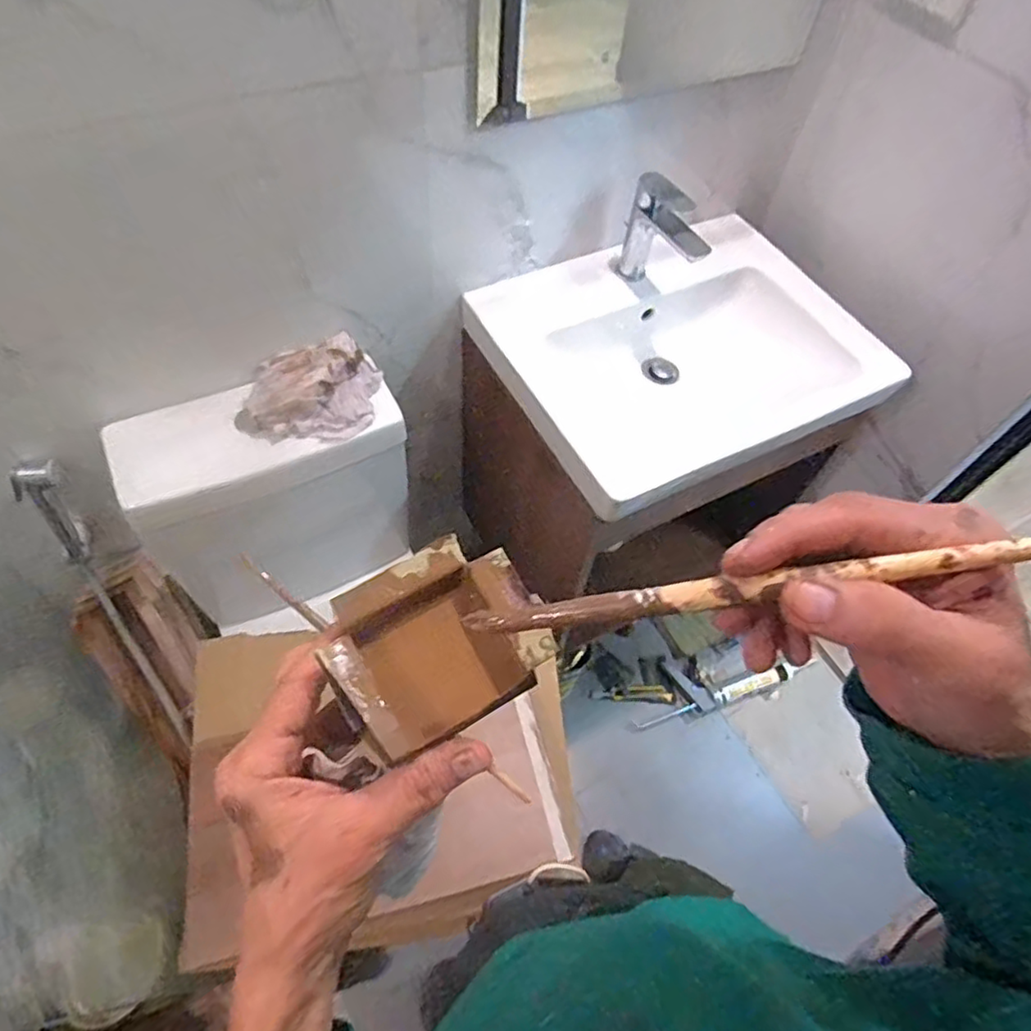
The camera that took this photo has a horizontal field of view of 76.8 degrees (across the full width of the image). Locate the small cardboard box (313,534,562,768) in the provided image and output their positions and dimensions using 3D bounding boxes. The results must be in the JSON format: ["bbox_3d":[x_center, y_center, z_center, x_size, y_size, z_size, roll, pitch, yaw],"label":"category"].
[{"bbox_3d":[-0.036,0.055,0.288,0.088,0.028,0.076,-26,63,-20],"label":"small cardboard box"}]

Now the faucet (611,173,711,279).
[{"bbox_3d":[0.220,-0.410,0.979,0.050,0.163,0.137,-24,62,-18],"label":"faucet"}]

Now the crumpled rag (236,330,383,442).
[{"bbox_3d":[-0.287,-0.175,0.902,0.197,0.067,0.150,-11,59,-11],"label":"crumpled rag"}]

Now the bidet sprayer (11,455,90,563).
[{"bbox_3d":[-0.652,-0.005,0.931,0.065,0.184,0.053,-27,63,-20],"label":"bidet sprayer"}]

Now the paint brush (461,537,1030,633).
[{"bbox_3d":[0.081,0.025,0.230,0.209,0.007,0.010,-11,56,16],"label":"paint brush"}]

